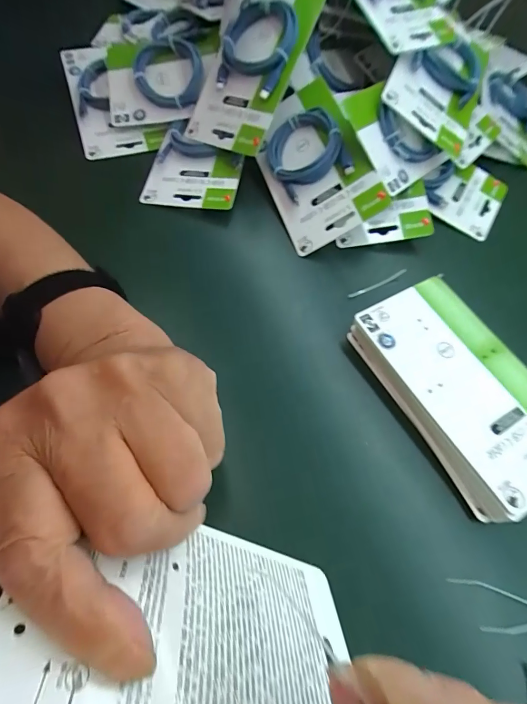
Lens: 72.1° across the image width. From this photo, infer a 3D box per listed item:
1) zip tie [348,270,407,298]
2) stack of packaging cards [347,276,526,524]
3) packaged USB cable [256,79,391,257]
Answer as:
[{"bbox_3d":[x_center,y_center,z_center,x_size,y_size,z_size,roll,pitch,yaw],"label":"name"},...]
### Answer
[{"bbox_3d":[0.113,-0.067,0.358,0.069,0.005,0.005,-23,66,-15],"label":"zip tie"},{"bbox_3d":[0.162,0.029,0.299,0.105,0.033,0.180,-25,67,-16],"label":"stack of packaging cards"},{"bbox_3d":[0.049,-0.189,0.372,0.095,0.018,0.161,-28,76,18],"label":"packaged USB cable"}]

